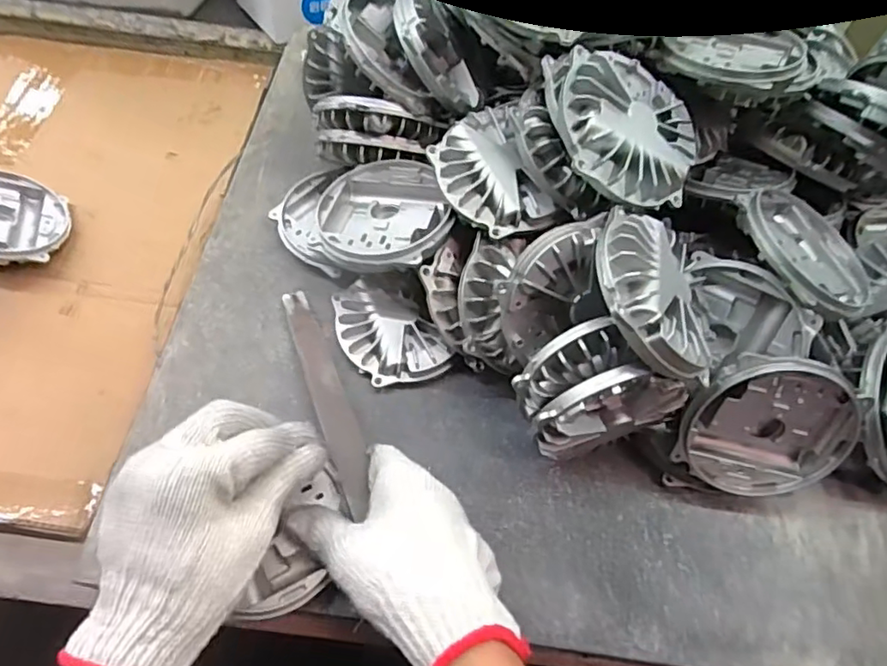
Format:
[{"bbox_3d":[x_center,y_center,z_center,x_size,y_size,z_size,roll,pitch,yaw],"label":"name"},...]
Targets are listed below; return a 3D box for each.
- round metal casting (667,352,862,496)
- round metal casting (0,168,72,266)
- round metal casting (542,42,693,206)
[{"bbox_3d":[0.216,0.059,0.404,0.106,0.111,0.034,7,32,-1],"label":"round metal casting"},{"bbox_3d":[-0.423,-0.115,0.567,0.105,0.015,0.117,7,48,-37],"label":"round metal casting"},{"bbox_3d":[0.123,-0.139,0.401,0.111,0.041,0.111,12,61,-23],"label":"round metal casting"}]

